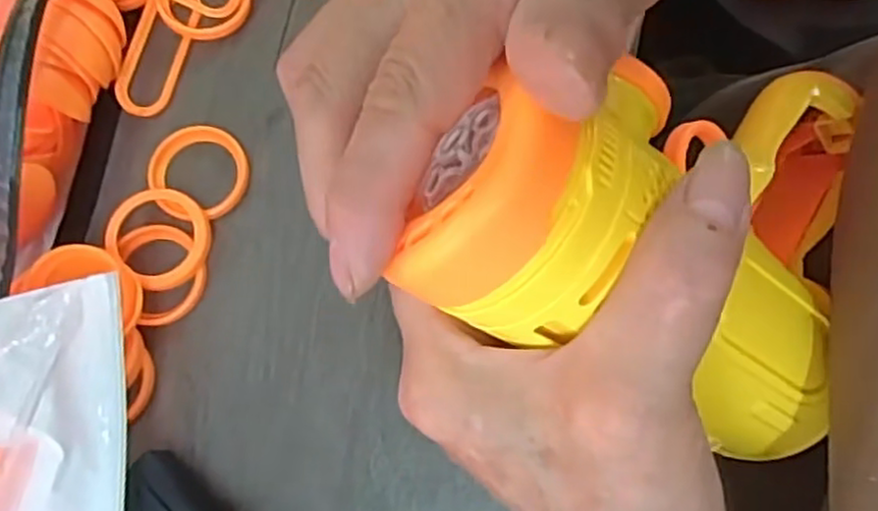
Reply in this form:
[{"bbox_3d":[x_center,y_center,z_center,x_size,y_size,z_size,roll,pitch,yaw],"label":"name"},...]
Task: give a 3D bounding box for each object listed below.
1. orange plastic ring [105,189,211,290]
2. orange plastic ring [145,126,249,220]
[{"bbox_3d":[-0.096,-0.007,0.245,0.034,0.004,0.033,3,76,-13],"label":"orange plastic ring"},{"bbox_3d":[-0.087,-0.030,0.256,0.035,0.005,0.034,0,77,2],"label":"orange plastic ring"}]

